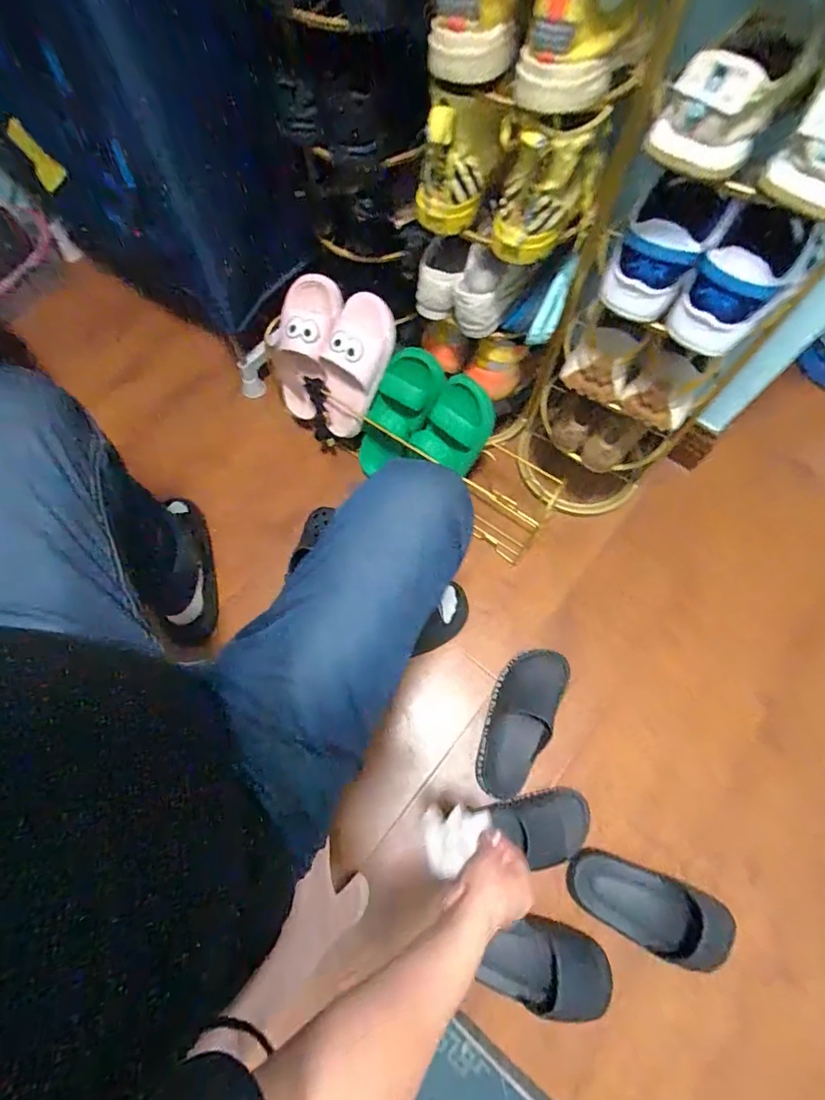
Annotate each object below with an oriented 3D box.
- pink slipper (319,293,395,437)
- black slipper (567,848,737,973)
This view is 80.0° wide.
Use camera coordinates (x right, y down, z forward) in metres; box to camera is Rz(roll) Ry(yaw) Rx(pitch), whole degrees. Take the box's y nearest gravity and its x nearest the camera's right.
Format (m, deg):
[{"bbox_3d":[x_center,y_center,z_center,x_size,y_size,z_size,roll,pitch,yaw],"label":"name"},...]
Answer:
[{"bbox_3d":[-0.114,-0.328,0.908,0.092,0.265,0.071,31,37,12],"label":"pink slipper"},{"bbox_3d":[0.373,0.548,0.744,0.253,0.072,0.102,20,74,4],"label":"black slipper"}]

